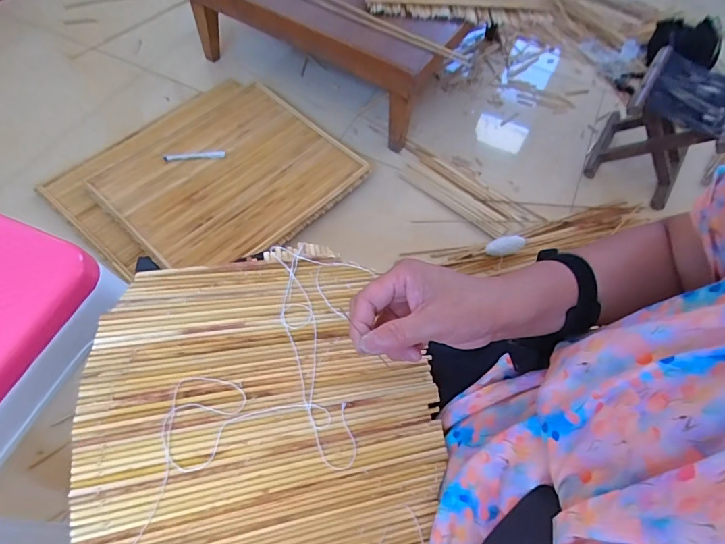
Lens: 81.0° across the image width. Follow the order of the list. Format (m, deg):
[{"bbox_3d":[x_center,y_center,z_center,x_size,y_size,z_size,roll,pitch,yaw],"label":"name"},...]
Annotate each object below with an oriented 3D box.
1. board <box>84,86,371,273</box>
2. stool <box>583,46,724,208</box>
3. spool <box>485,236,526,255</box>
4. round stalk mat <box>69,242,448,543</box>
[{"bbox_3d":[-0.280,-0.216,0.924,0.407,0.021,0.452,41,63,18],"label":"board"},{"bbox_3d":[0.718,-0.340,1.033,0.210,0.223,0.276,32,62,14],"label":"stool"},{"bbox_3d":[0.303,-0.054,0.898,0.093,0.030,0.033,-15,62,-13],"label":"spool"},{"bbox_3d":[-0.071,0.119,0.344,0.271,0.008,0.280,6,66,-12],"label":"round stalk mat"}]

